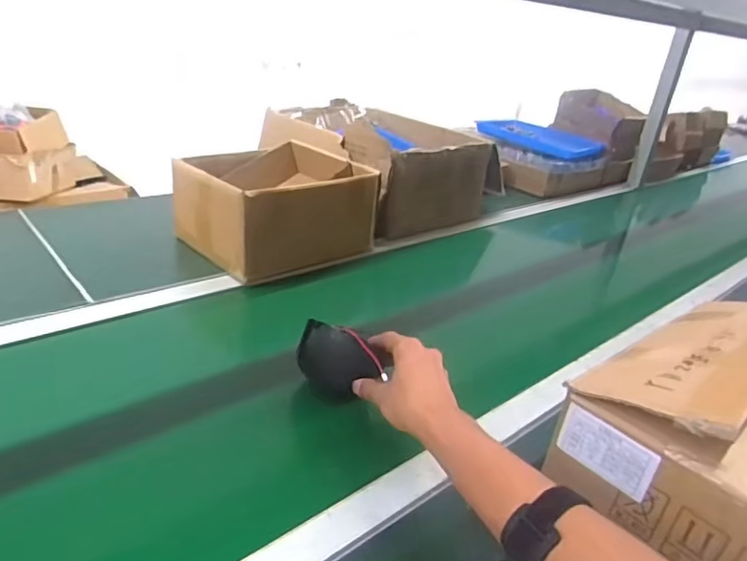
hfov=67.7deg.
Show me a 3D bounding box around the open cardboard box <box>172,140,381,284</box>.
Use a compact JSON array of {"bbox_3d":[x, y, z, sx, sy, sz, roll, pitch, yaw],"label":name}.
[{"bbox_3d":[-0.170,-0.130,0.967,0.247,0.147,0.286,28,33,35],"label":"open cardboard box"}]

